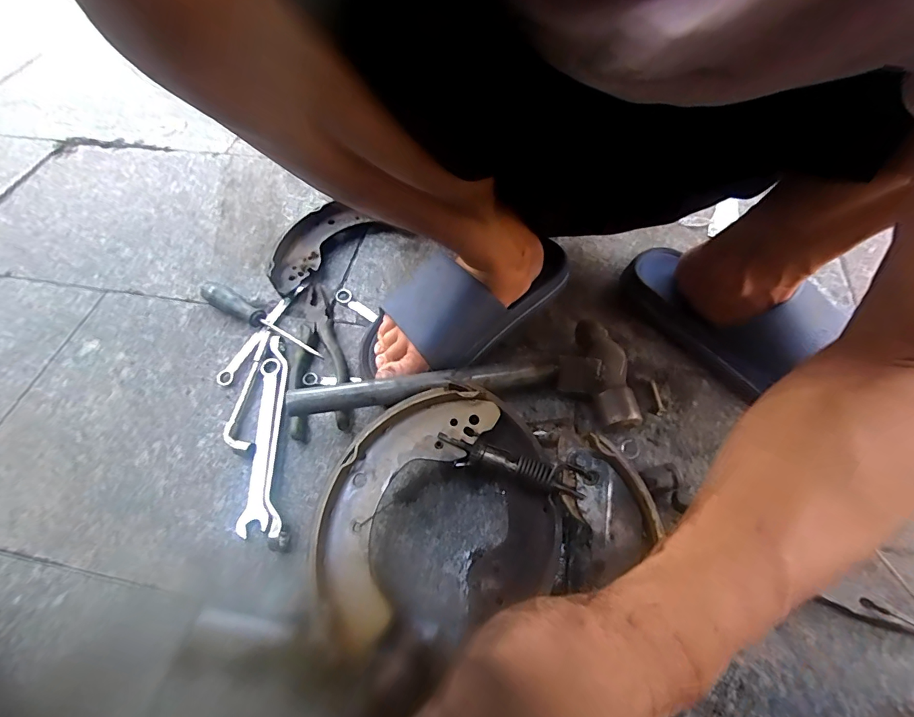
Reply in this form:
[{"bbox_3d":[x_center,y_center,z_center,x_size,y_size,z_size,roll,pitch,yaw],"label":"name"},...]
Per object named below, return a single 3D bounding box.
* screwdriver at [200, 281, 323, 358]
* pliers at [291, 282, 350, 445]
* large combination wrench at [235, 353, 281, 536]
[{"bbox_3d":[-0.242,-0.049,0.522,0.179,0.031,0.022,26,62,18],"label":"screwdriver"},{"bbox_3d":[-0.154,-0.006,0.491,0.058,0.022,0.196,-10,57,-4],"label":"pliers"},{"bbox_3d":[-0.200,0.081,0.446,0.025,0.009,0.182,-8,57,-2],"label":"large combination wrench"}]

